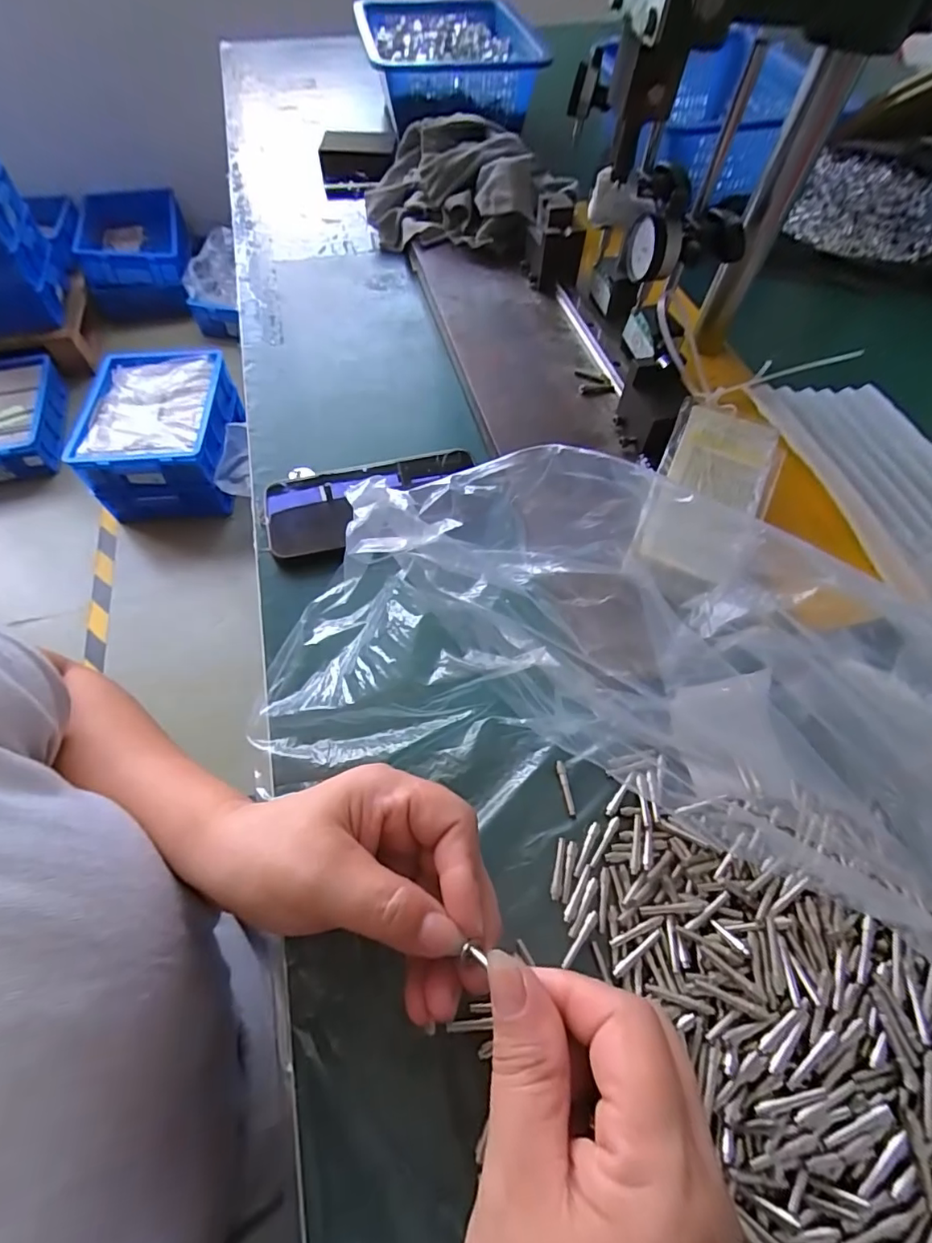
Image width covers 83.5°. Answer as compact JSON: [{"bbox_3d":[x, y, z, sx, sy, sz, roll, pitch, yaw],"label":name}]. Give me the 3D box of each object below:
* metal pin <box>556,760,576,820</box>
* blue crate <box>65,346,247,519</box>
[{"bbox_3d":[0.056,0.093,0.289,0.004,0.004,0.031,-9,60,-5],"label":"metal pin"},{"bbox_3d":[-0.767,-0.478,1.342,0.330,0.209,0.407,-3,59,-2],"label":"blue crate"}]

